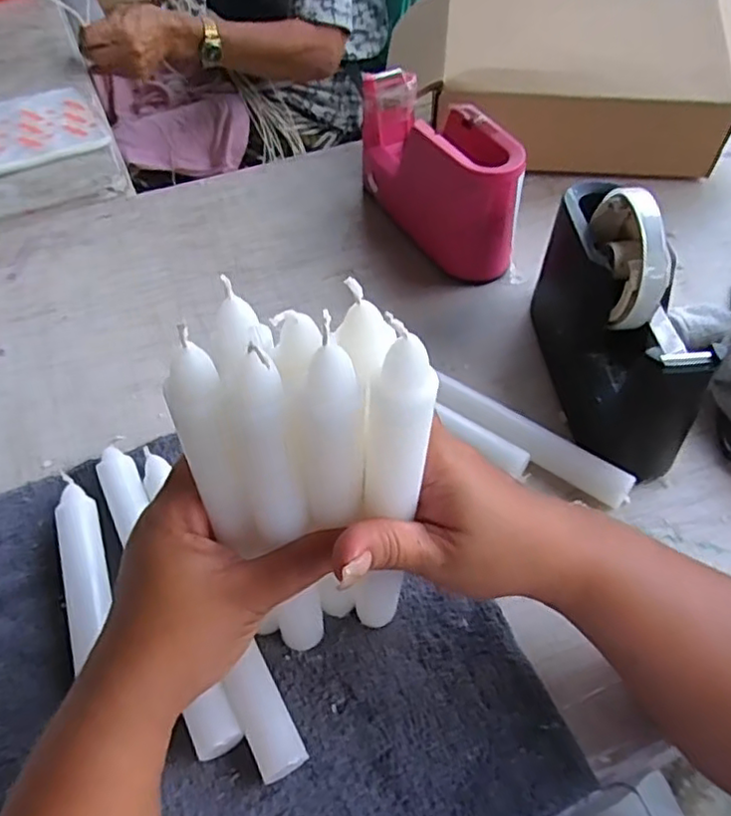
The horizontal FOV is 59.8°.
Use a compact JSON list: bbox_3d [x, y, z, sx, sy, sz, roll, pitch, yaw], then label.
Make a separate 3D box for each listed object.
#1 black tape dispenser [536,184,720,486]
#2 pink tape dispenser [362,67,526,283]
[{"bbox_3d":[0.159,-0.060,0.409,0.052,0.128,0.177,-7,52,-6],"label":"black tape dispenser"},{"bbox_3d":[0.059,-0.197,0.537,0.062,0.097,0.183,-24,56,-18],"label":"pink tape dispenser"}]

